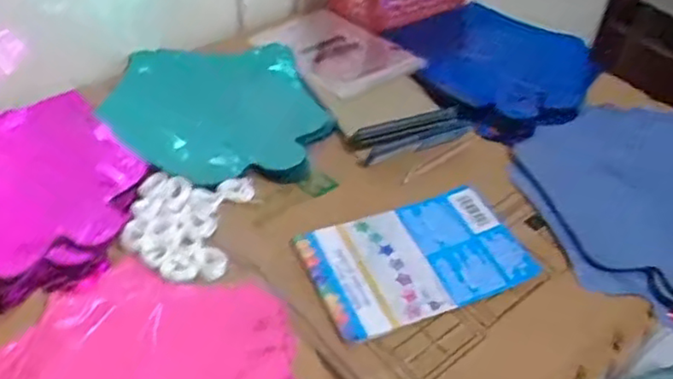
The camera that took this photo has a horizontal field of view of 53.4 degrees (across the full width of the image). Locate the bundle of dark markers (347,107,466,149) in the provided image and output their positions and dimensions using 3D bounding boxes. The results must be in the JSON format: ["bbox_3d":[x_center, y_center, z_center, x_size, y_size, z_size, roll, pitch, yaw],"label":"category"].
[{"bbox_3d":[0.075,-0.066,0.693,0.134,0.012,0.019,-14,47,-19],"label":"bundle of dark markers"}]

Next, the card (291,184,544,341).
[{"bbox_3d":[0.068,0.057,0.578,0.189,0.011,0.114,-16,51,-24],"label":"card"}]

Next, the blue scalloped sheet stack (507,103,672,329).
[{"bbox_3d":[0.317,0.005,0.684,0.304,0.047,0.245,-31,54,-31],"label":"blue scalloped sheet stack"}]

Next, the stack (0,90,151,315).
[{"bbox_3d":[-0.299,0.003,0.590,0.239,0.034,0.235,5,44,0],"label":"stack"}]

